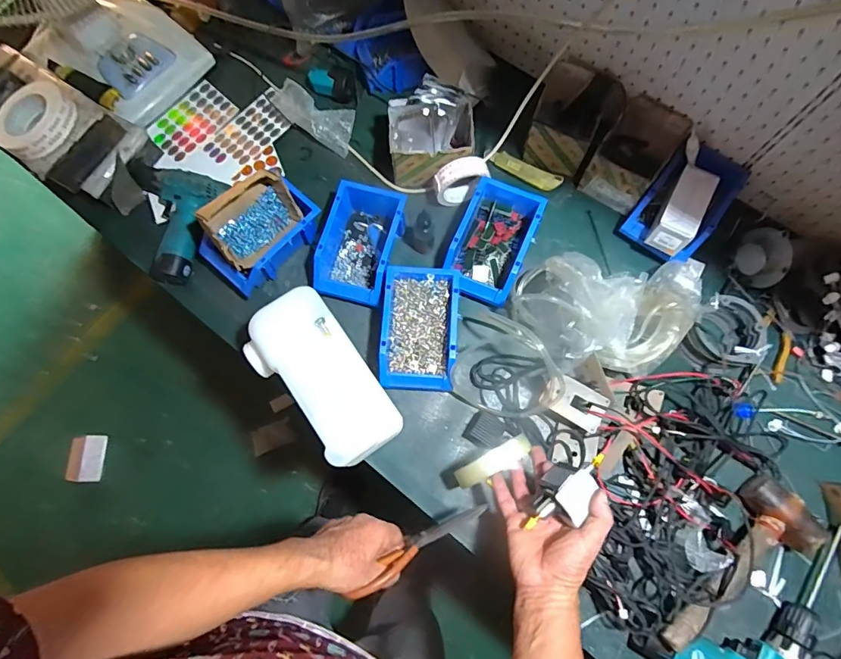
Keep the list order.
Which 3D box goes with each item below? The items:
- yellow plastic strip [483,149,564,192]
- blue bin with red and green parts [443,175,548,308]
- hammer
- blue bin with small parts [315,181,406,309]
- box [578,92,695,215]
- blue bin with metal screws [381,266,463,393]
[{"bbox_3d":[0.181,-0.285,0.800,0.146,0.009,0.037,28,92,15],"label":"yellow plastic strip"},{"bbox_3d":[0.117,-0.141,0.730,0.111,0.067,0.193,22,76,7],"label":"blue bin with red and green parts"},{"bbox_3d":[0.427,0.325,0.596,0.100,0.068,0.270,42,79,12],"label":"hammer"},{"bbox_3d":[-0.095,-0.146,0.742,0.112,0.082,0.199,13,75,5],"label":"blue bin with small parts"},{"bbox_3d":[0.355,-0.287,0.761,0.108,0.102,0.149,33,78,10],"label":"box"},{"bbox_3d":[0.001,-0.001,0.702,0.113,0.073,0.187,3,74,2],"label":"blue bin with metal screws"}]

